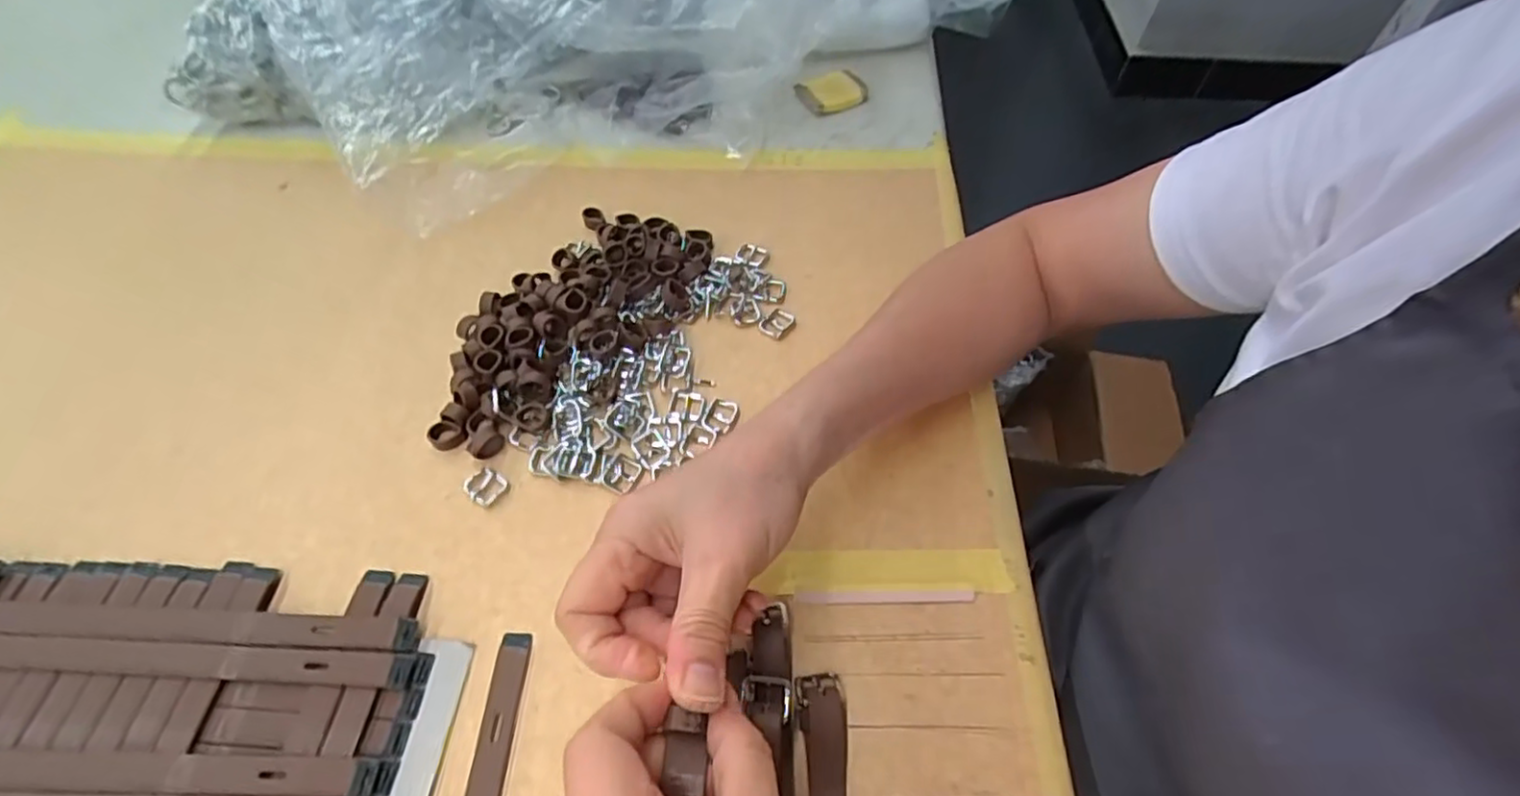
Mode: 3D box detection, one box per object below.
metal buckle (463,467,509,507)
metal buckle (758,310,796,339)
[{"bbox_3d":[-0.160,0.050,0.388,0.022,0.004,0.021,37,62,21],"label":"metal buckle"},{"bbox_3d":[0.012,-0.050,0.454,0.019,0.005,0.021,33,61,19],"label":"metal buckle"}]

